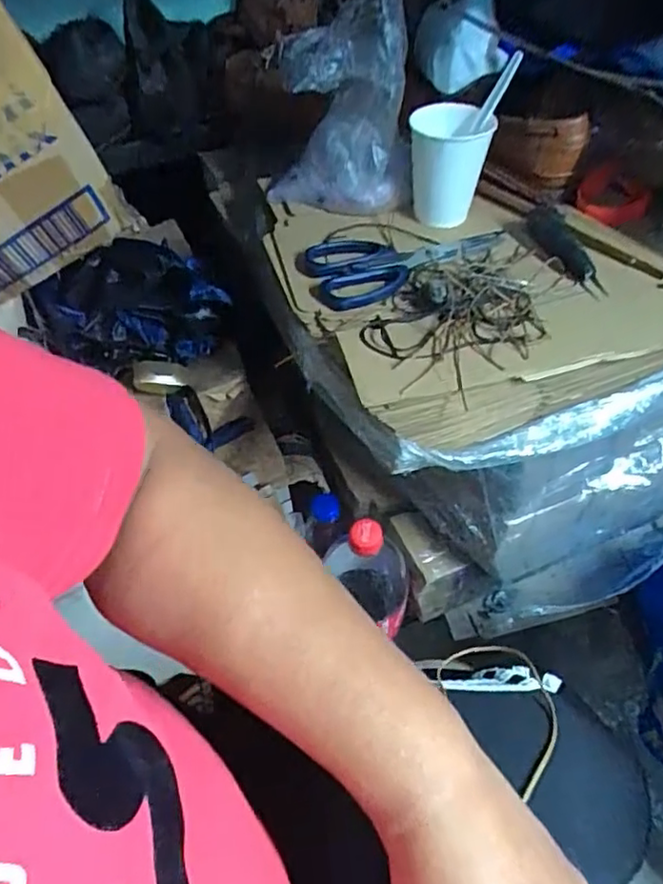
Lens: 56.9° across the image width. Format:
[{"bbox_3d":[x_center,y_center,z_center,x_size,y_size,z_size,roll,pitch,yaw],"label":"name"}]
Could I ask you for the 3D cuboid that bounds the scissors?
[{"bbox_3d":[0.069,-0.162,0.532,0.176,0.016,0.078,-18,50,-10],"label":"scissors"}]

